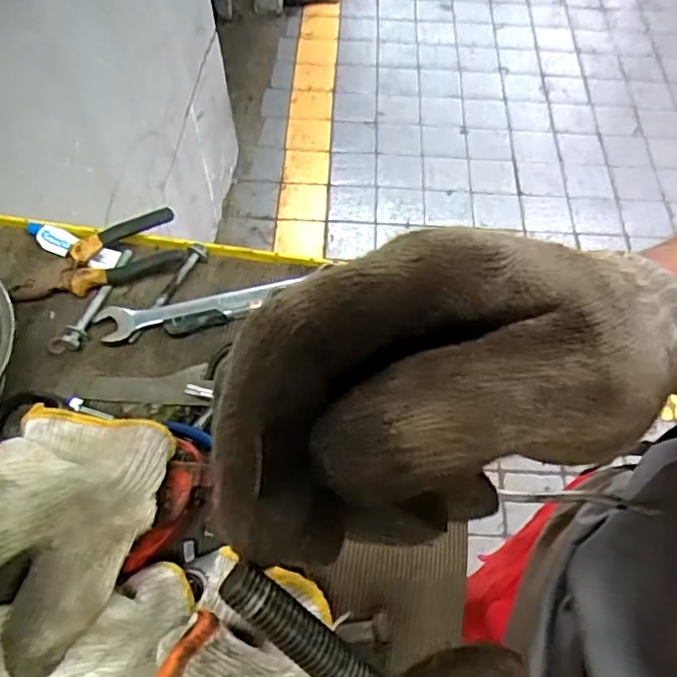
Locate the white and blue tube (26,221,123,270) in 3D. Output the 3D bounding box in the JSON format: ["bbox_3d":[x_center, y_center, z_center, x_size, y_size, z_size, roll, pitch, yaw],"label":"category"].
[{"bbox_3d":[-0.231,-0.080,0.510,0.087,0.018,0.025,22,61,11],"label":"white and blue tube"}]

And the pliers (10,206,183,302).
[{"bbox_3d":[-0.198,-0.060,0.492,0.140,0.028,0.049,-25,63,-15],"label":"pliers"}]

